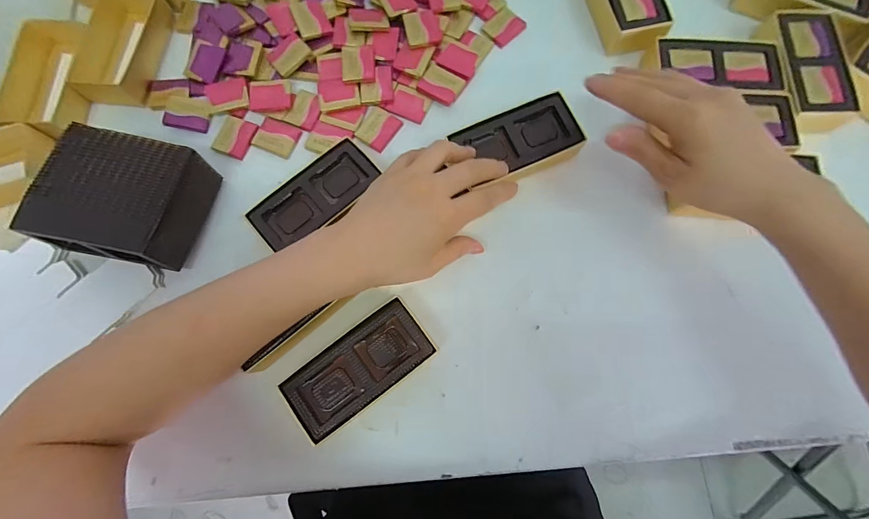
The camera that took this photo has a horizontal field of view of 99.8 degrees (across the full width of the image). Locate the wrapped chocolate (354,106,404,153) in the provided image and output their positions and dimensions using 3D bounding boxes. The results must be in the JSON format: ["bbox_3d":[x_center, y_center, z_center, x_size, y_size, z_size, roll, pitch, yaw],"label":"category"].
[{"bbox_3d":[-0.056,-0.128,0.357,0.036,0.004,0.040,32,79,8],"label":"wrapped chocolate"}]

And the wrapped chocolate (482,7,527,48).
[{"bbox_3d":[0.074,-0.245,0.385,0.033,0.004,0.042,41,80,10],"label":"wrapped chocolate"}]

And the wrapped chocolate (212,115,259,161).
[{"bbox_3d":[-0.195,-0.119,0.354,0.035,0.004,0.038,20,78,6],"label":"wrapped chocolate"}]

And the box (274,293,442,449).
[{"bbox_3d":[-0.058,0.085,0.293,0.110,0.034,0.053,-36,78,-7],"label":"box"}]

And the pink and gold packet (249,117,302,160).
[{"bbox_3d":[-0.153,-0.119,0.356,0.039,0.006,0.033,21,78,6],"label":"pink and gold packet"}]

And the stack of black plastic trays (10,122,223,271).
[{"bbox_3d":[-0.259,-0.050,0.310,0.108,0.062,0.099,12,77,4],"label":"stack of black plastic trays"}]

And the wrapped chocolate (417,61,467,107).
[{"bbox_3d":[0.006,-0.174,0.365,0.040,0.006,0.033,31,79,8],"label":"wrapped chocolate"}]

